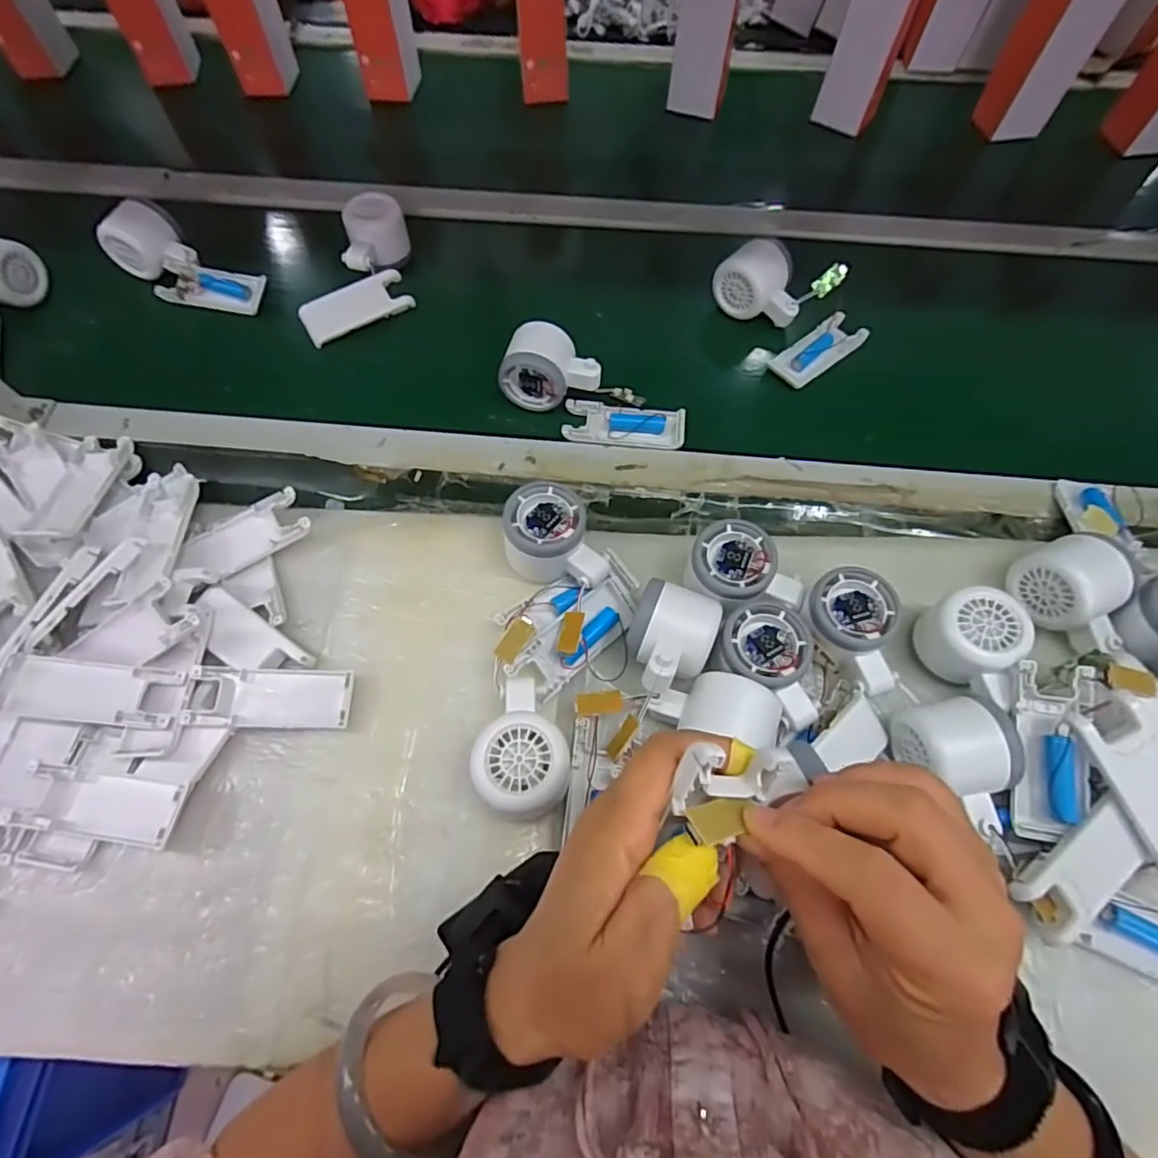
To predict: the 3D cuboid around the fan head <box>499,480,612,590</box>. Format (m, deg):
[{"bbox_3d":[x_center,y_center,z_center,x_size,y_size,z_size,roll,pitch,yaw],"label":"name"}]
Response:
[{"bbox_3d":[-0.015,-0.027,0.443,0.081,0.062,0.059,15,66,6],"label":"fan head"}]

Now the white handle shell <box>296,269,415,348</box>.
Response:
[{"bbox_3d":[-0.216,-0.264,0.579,0.103,0.038,0.018,-26,25,-9],"label":"white handle shell"}]

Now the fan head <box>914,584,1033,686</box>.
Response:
[{"bbox_3d":[0.265,0.037,0.407,0.051,0.048,0.056,-28,68,-13],"label":"fan head"}]

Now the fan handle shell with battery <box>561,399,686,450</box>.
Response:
[{"bbox_3d":[0.040,-0.138,0.522,0.104,0.013,0.044,6,64,3],"label":"fan handle shell with battery"}]

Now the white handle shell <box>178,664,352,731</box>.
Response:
[{"bbox_3d":[-0.207,0.080,0.403,0.104,0.014,0.039,1,64,1],"label":"white handle shell"}]

